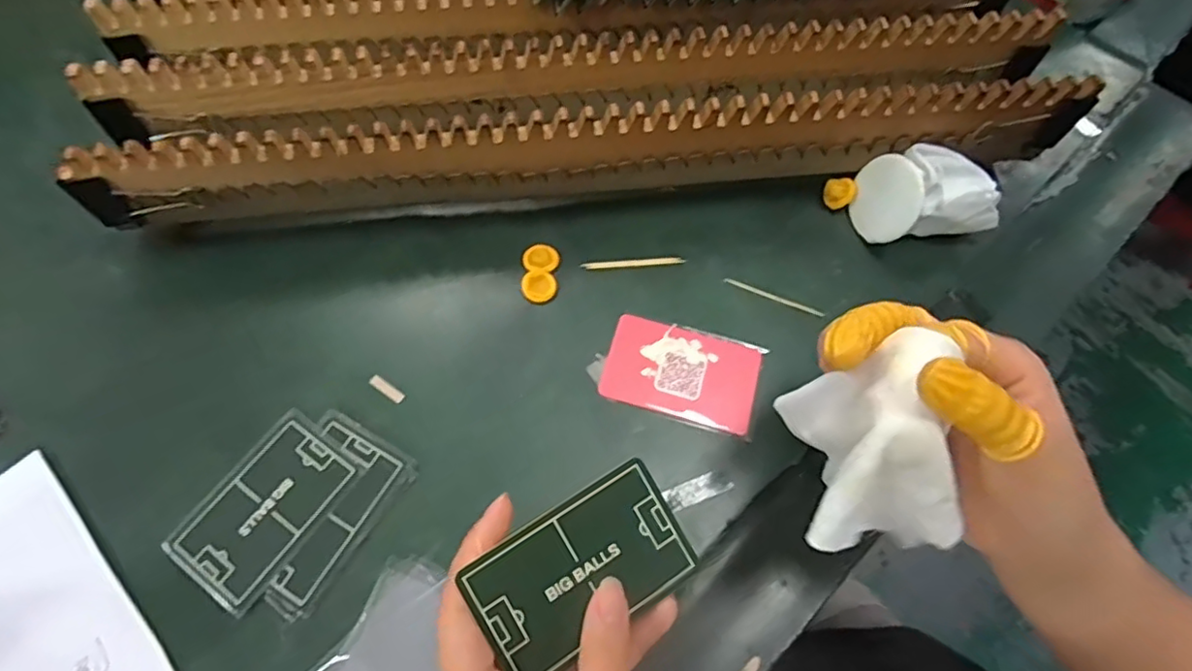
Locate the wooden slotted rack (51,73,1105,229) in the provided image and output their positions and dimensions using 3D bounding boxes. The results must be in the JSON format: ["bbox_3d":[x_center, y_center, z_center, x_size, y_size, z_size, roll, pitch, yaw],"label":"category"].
[{"bbox_3d":[-0.001,-0.121,0.379,0.553,0.084,0.059,-5,65,-4],"label":"wooden slotted rack"}]

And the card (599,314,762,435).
[{"bbox_3d":[0.050,0.020,0.360,0.086,0.004,0.055,15,65,5],"label":"card"}]

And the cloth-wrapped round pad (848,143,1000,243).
[{"bbox_3d":[0.205,-0.086,0.390,0.075,0.048,0.045,-1,65,-2],"label":"cloth-wrapped round pad"}]

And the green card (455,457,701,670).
[{"bbox_3d":[-0.004,0.091,0.243,0.082,0.004,0.051,-30,89,-16],"label":"green card"}]

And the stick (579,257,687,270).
[{"bbox_3d":[0.023,-0.046,0.393,0.064,0.004,0.005,-3,65,-3],"label":"stick"}]

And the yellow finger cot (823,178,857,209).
[{"bbox_3d":[0.157,-0.092,0.407,0.019,0.017,0.017,30,67,12],"label":"yellow finger cot"}]

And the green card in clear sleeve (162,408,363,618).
[{"bbox_3d":[-0.169,0.087,0.320,0.054,0.004,0.088,32,68,12],"label":"green card in clear sleeve"}]

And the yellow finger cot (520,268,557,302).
[{"bbox_3d":[-0.035,-0.030,0.380,0.021,0.007,0.020,-2,65,-3],"label":"yellow finger cot"}]

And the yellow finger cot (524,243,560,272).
[{"bbox_3d":[-0.034,-0.048,0.389,0.021,0.006,0.019,3,65,-1],"label":"yellow finger cot"}]

